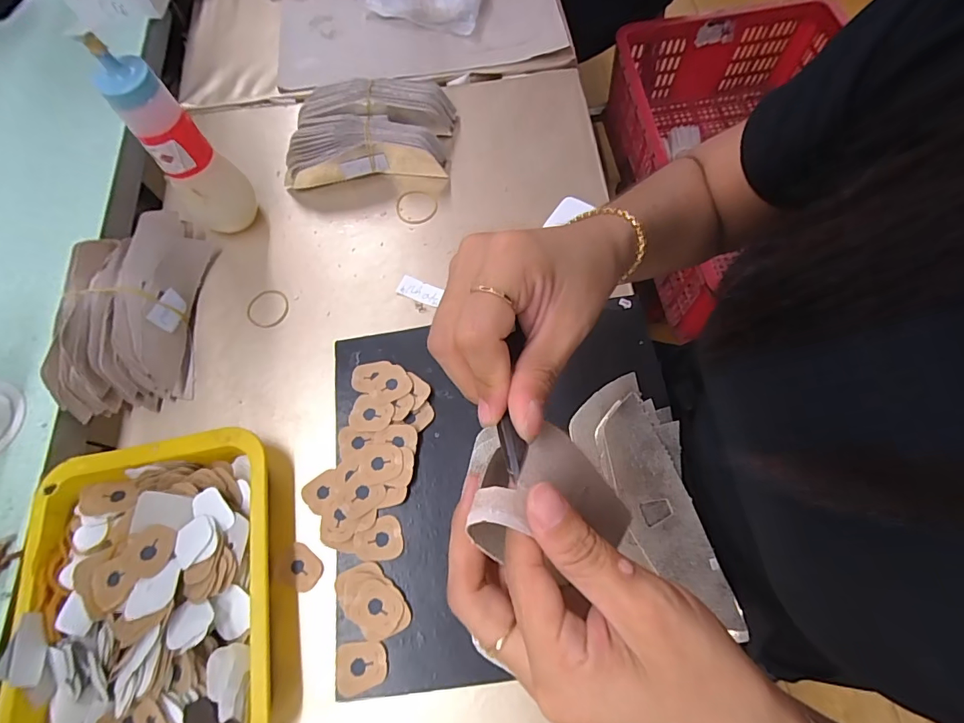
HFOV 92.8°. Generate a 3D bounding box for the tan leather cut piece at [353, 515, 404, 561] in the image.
[{"bbox_3d":[-0.086,0.147,0.381,0.039,0.004,0.033,-3,68,-2],"label":"tan leather cut piece"}]

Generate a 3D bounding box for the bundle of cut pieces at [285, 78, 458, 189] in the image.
[{"bbox_3d":[-0.133,-0.271,0.545,0.198,0.059,0.115,-4,68,1],"label":"bundle of cut pieces"}]

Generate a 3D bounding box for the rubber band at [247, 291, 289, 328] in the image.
[{"bbox_3d":[-0.232,-0.057,0.497,0.046,0.004,0.045,0,68,-1],"label":"rubber band"}]

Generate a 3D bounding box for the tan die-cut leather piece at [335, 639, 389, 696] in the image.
[{"bbox_3d":[-0.092,0.232,0.349,0.038,0.004,0.032,-8,68,-4],"label":"tan die-cut leather piece"}]

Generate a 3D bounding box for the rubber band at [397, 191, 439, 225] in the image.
[{"bbox_3d":[-0.076,-0.182,0.539,0.048,0.006,0.051,0,66,0],"label":"rubber band"}]

